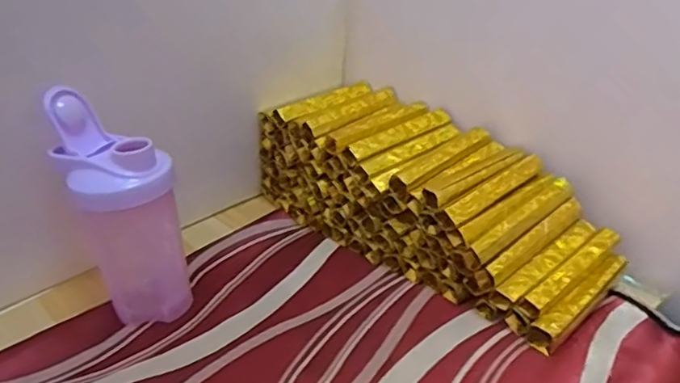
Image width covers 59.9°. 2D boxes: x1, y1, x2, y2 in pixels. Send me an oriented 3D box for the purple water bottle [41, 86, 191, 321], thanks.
[{"bbox_3d":[-0.194,0.022,0.532,0.078,0.201,0.087,-24,33,-33],"label":"purple water bottle"}]

